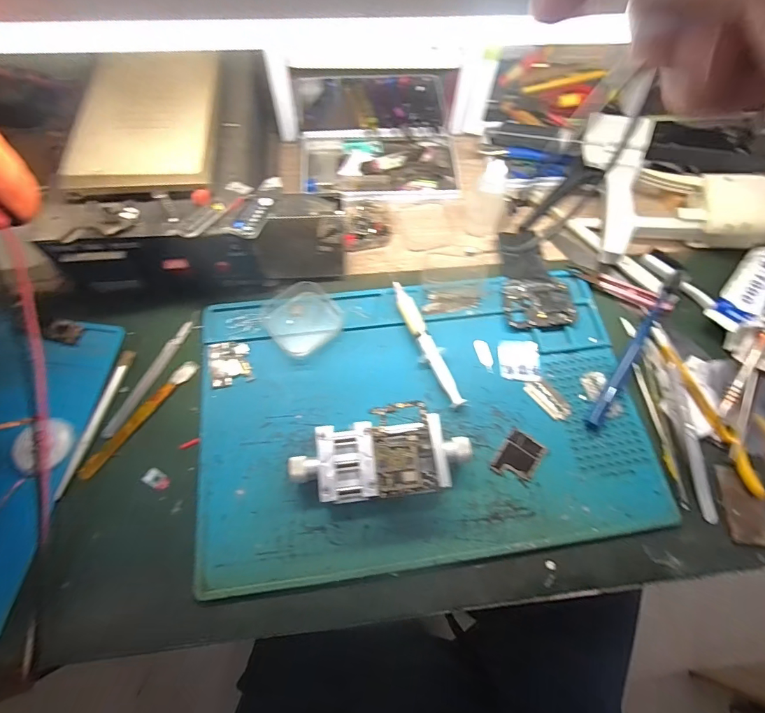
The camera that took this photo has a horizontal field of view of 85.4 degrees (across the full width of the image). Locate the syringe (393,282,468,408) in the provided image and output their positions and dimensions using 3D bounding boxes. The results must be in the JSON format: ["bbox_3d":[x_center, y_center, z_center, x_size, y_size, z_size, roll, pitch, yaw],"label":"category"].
[{"bbox_3d":[0.040,-0.013,0.381,0.020,0.014,0.130,-19,69,-9],"label":"syringe"}]

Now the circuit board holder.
[{"bbox_3d":[0.000,0.083,0.328,0.135,0.033,0.055,-6,67,-4],"label":"circuit board holder"}]

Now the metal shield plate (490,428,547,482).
[{"bbox_3d":[0.115,0.085,0.347,0.031,0.004,0.042,34,70,12],"label":"metal shield plate"}]

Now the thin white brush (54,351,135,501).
[{"bbox_3d":[-0.239,0.052,0.347,0.009,0.007,0.127,11,67,3],"label":"thin white brush"}]

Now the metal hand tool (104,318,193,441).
[{"bbox_3d":[-0.210,0.018,0.375,0.012,0.008,0.120,21,68,7],"label":"metal hand tool"}]

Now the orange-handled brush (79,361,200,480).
[{"bbox_3d":[-0.206,0.051,0.355,0.015,0.007,0.121,34,70,12],"label":"orange-handled brush"}]

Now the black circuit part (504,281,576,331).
[{"bbox_3d":[0.153,-0.053,0.409,0.066,0.005,0.054,-3,67,-3],"label":"black circuit part"}]

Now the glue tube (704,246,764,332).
[{"bbox_3d":[0.361,-0.065,0.410,0.037,0.028,0.118,42,72,15],"label":"glue tube"}]

